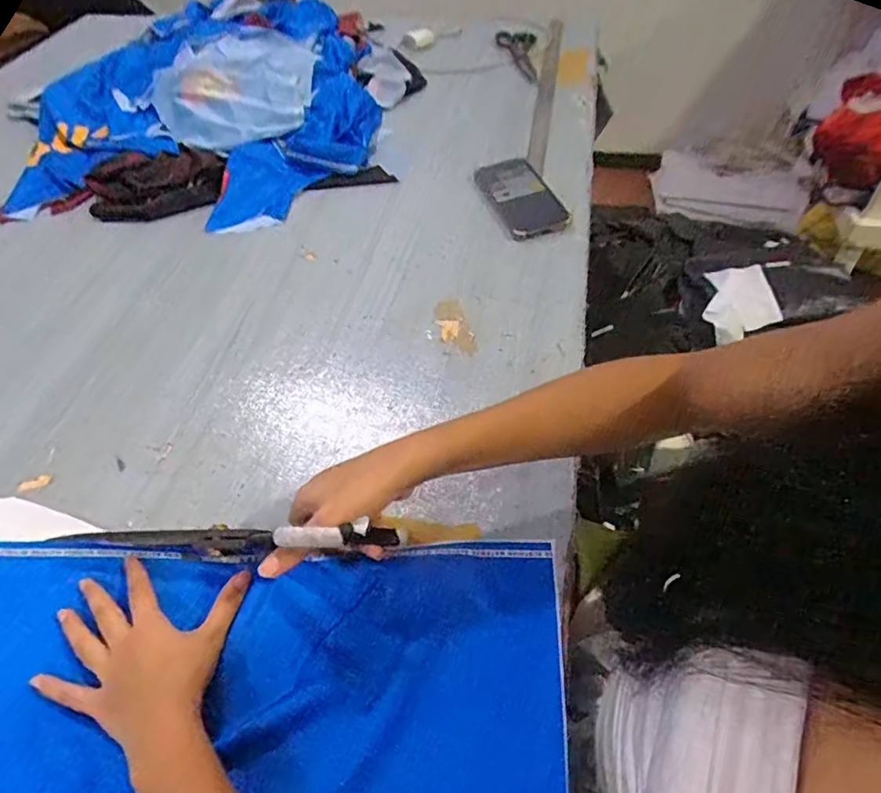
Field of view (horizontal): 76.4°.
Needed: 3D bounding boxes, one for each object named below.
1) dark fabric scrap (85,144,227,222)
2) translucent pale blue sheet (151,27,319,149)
[{"bbox_3d":[-0.418,-0.319,0.828,0.196,0.039,0.131,-21,52,-14],"label":"dark fabric scrap"},{"bbox_3d":[-0.329,-0.508,0.915,0.265,0.079,0.234,-19,52,-12],"label":"translucent pale blue sheet"}]

